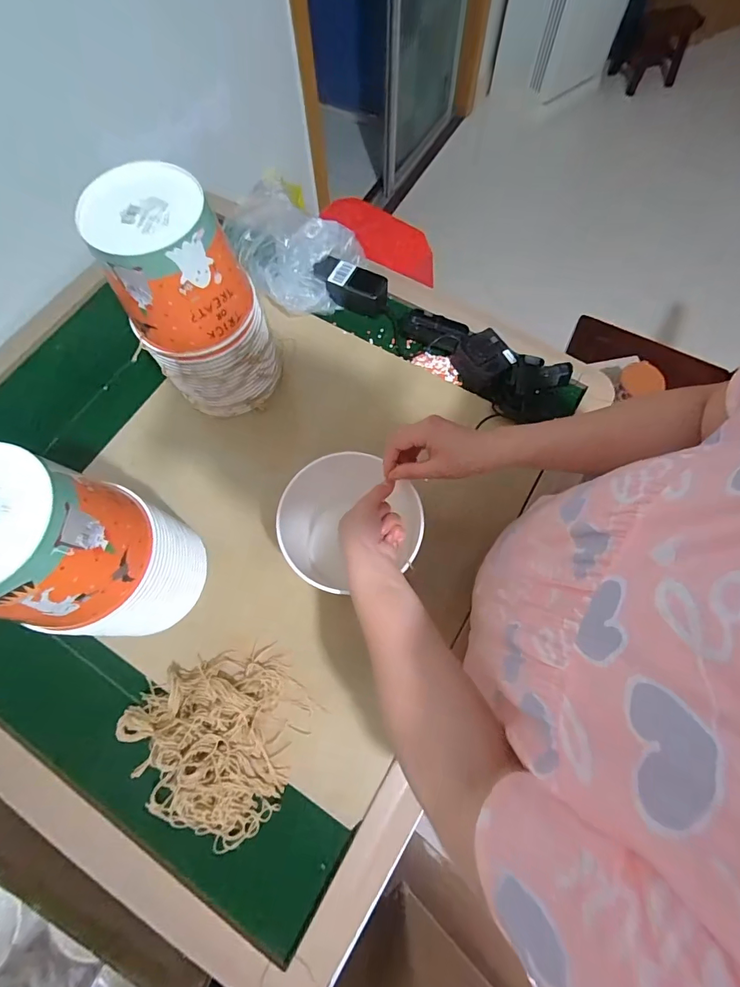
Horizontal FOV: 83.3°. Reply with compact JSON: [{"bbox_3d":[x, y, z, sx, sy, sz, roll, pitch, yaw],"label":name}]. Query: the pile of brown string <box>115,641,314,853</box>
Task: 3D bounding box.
[{"bbox_3d":[-0.182,0.296,0.499,0.206,0.046,0.209,-36,73,-11],"label":"pile of brown string"}]

